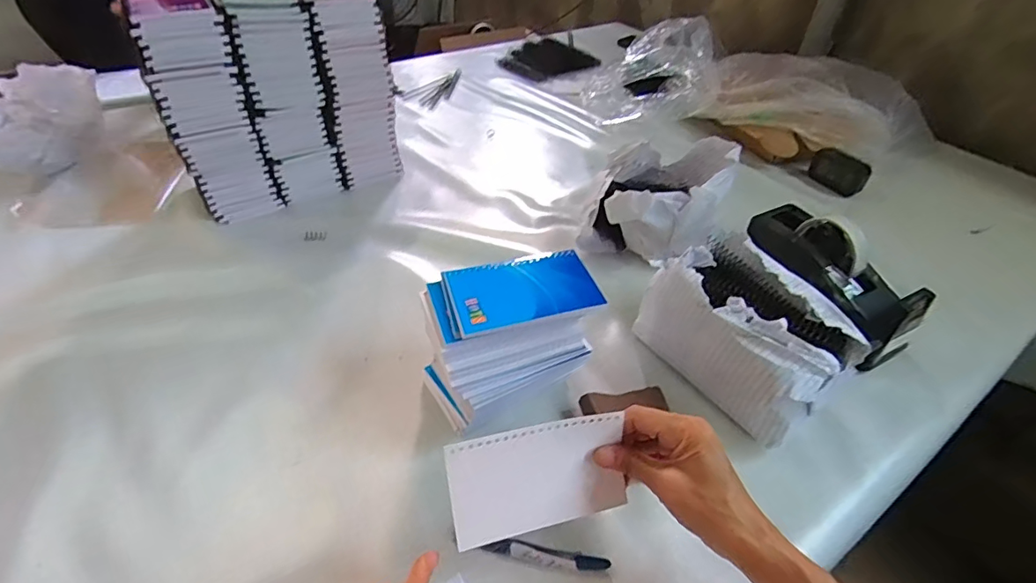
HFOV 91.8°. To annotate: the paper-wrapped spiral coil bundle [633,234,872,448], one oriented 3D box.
[{"bbox_3d":[0.229,0.043,0.515,0.133,0.114,0.182,-25,48,-25],"label":"paper-wrapped spiral coil bundle"}]

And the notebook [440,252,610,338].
[{"bbox_3d":[0.005,-0.004,0.455,0.131,0.009,0.075,-10,43,-15],"label":"notebook"}]

